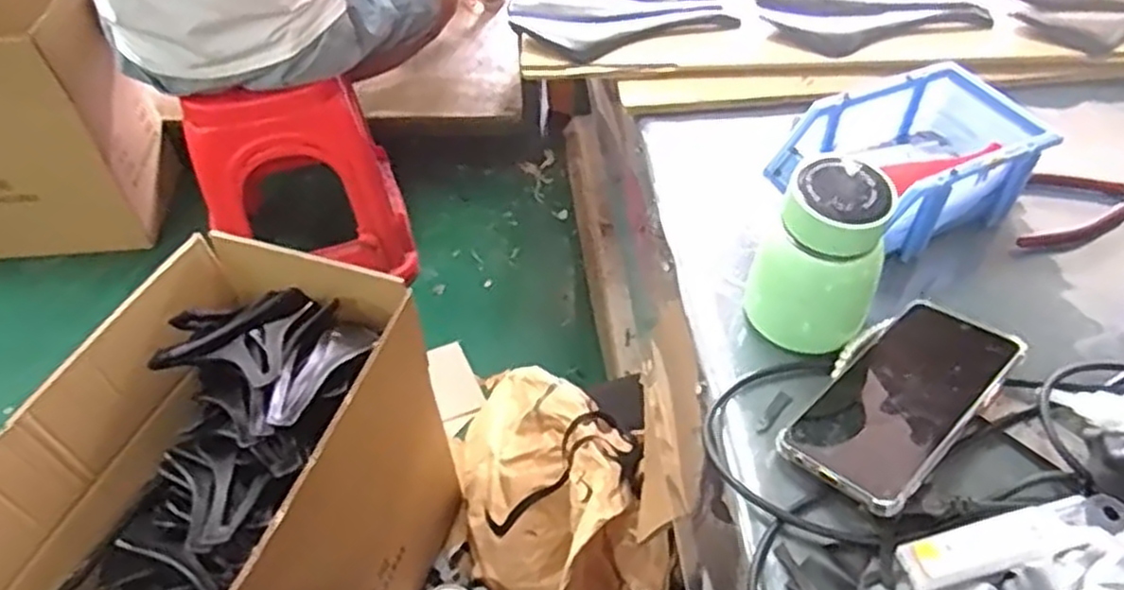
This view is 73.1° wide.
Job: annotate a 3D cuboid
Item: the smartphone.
[{"bbox_3d":[0.211,0.062,0.467,0.159,0.008,0.076,-37,49,-24],"label":"smartphone"}]

